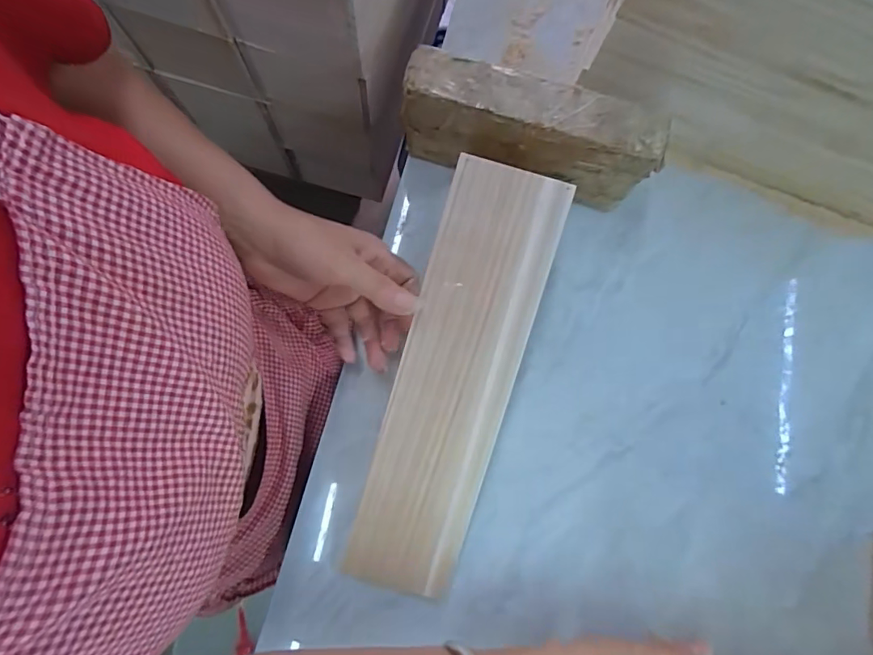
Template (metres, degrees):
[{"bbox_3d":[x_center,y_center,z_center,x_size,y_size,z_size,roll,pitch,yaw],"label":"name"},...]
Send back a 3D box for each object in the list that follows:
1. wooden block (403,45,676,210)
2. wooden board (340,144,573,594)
[{"bbox_3d":[0.077,-0.162,0.428,0.206,0.112,0.044,16,79,0],"label":"wooden block"},{"bbox_3d":[0.013,0.047,0.377,0.085,0.017,0.334,17,99,2],"label":"wooden board"}]

